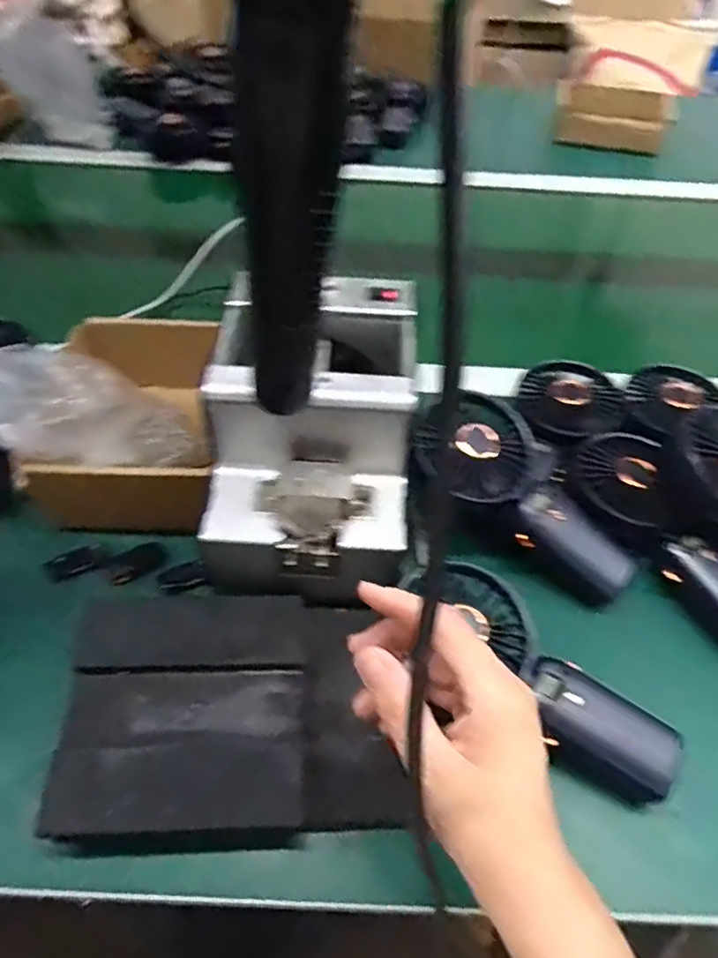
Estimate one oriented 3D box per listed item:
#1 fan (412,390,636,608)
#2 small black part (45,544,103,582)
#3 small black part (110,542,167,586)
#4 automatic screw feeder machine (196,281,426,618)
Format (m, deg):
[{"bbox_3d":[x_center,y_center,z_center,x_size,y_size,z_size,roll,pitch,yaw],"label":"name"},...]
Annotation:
[{"bbox_3d":[0.118,0.012,0.444,0.171,0.046,0.113,44,58,-4],"label":"fan"},{"bbox_3d":[-0.206,0.061,0.453,0.038,0.009,0.016,-21,55,-18],"label":"small black part"},{"bbox_3d":[-0.159,0.059,0.450,0.040,0.006,0.023,-28,57,-23],"label":"small black part"},{"bbox_3d":[-0.030,-0.022,0.407,0.125,0.125,0.182,3,51,1],"label":"automatic screw feeder machine"}]

